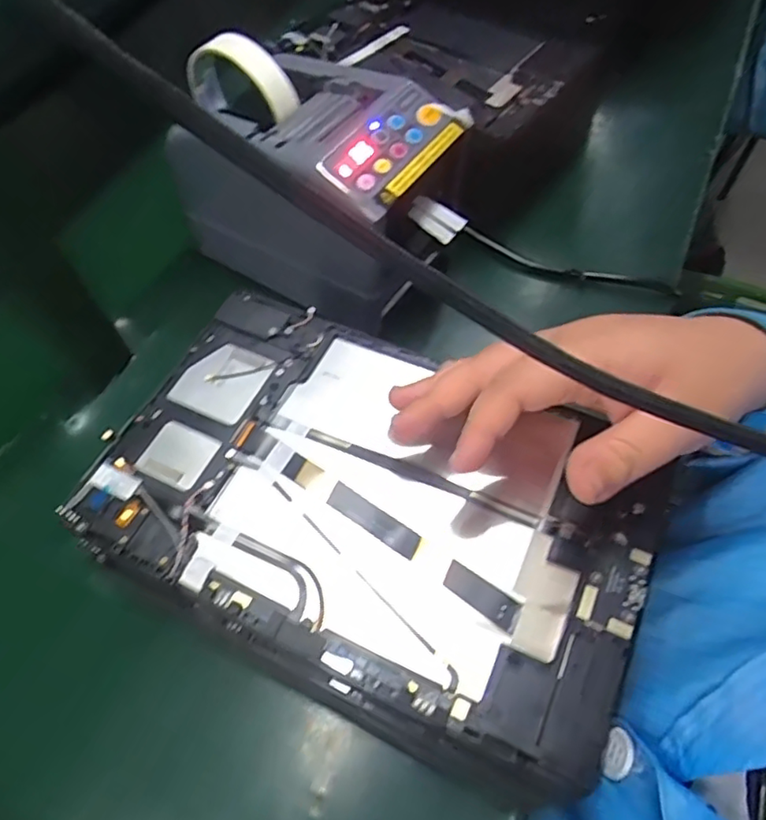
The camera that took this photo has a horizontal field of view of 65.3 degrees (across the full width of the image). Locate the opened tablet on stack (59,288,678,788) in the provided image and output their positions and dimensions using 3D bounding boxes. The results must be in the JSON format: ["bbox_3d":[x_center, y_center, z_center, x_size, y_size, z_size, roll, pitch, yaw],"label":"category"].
[{"bbox_3d":[-0.005,0.031,0.265,0.233,0.010,0.140,21,63,15],"label":"opened tablet on stack"}]

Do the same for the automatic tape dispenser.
[{"bbox_3d":[-0.042,-0.158,0.413,0.208,0.127,0.115,28,65,18],"label":"automatic tape dispenser"}]

